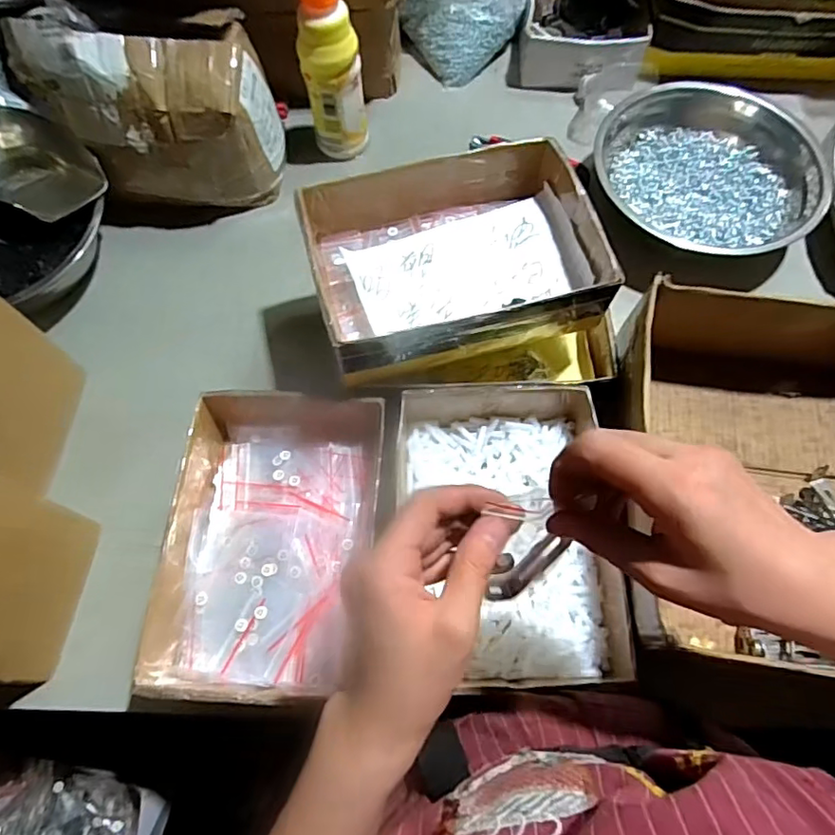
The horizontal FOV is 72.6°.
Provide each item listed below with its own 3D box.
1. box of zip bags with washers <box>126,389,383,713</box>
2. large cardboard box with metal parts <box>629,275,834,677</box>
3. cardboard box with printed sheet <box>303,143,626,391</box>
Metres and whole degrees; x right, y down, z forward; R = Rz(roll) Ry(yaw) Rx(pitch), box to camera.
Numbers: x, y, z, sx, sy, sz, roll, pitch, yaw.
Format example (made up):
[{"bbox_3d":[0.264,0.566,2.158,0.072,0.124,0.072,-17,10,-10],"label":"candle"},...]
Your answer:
[{"bbox_3d":[-0.129,0.102,0.499,0.170,0.063,0.263,3,67,2],"label":"box of zip bags with washers"},{"bbox_3d":[0.312,0.036,0.503,0.262,0.124,0.271,3,67,2],"label":"large cardboard box with metal parts"},{"bbox_3d":[0.035,-0.147,0.527,0.243,0.065,0.178,-14,67,-5],"label":"cardboard box with printed sheet"}]

